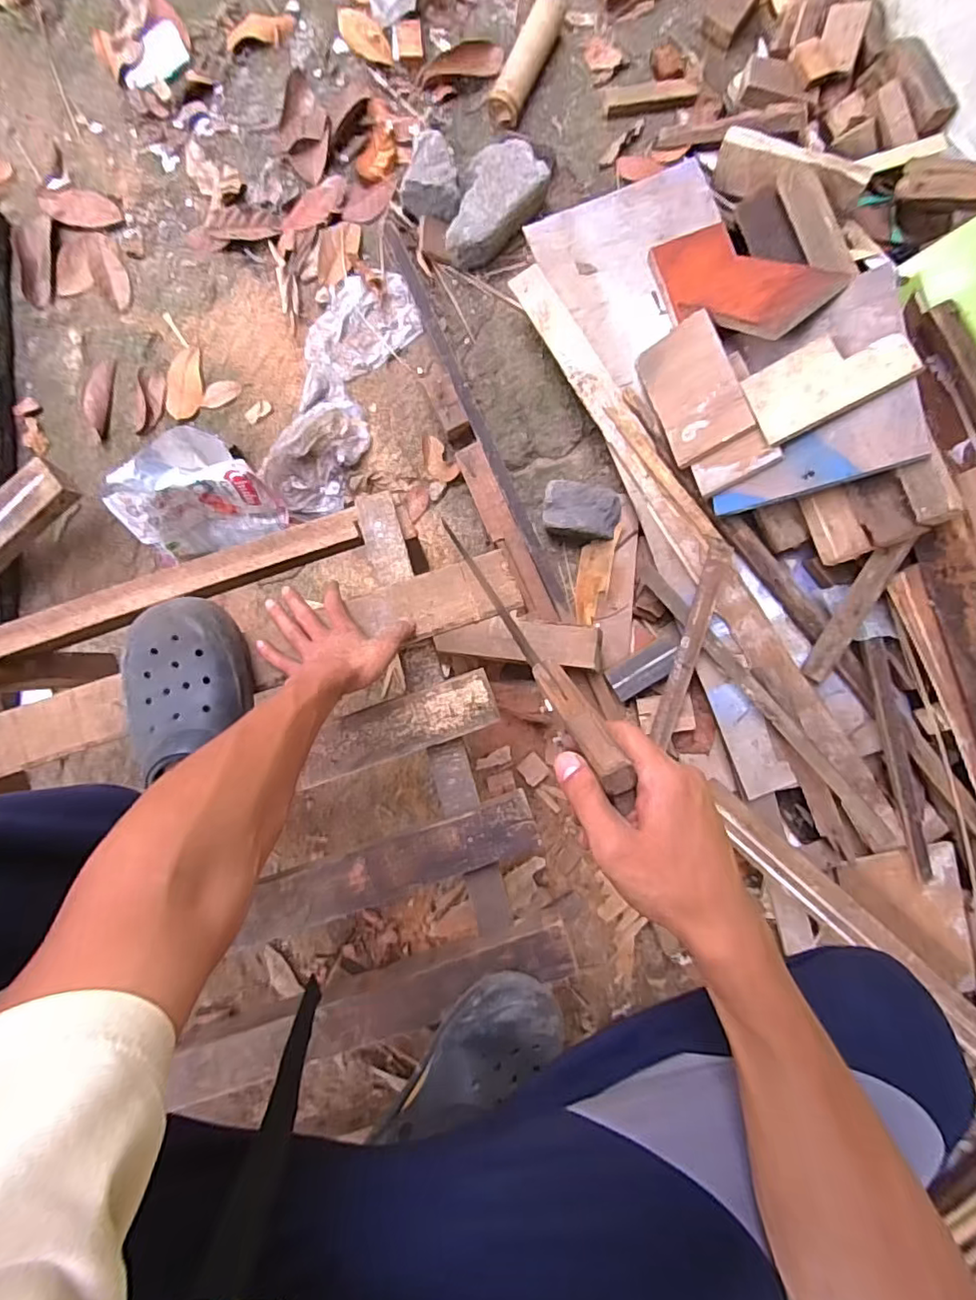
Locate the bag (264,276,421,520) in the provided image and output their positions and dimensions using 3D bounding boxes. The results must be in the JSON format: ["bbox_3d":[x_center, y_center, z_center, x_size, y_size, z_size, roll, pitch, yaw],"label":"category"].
[{"bbox_3d":[-0.238,-0.414,0.889,0.157,0.050,0.402,24,91,-2],"label":"bag"}]

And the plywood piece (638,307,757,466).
[{"bbox_3d":[0.285,-0.364,0.796,0.113,0.015,0.183,-25,79,39],"label":"plywood piece"}]

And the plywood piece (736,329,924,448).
[{"bbox_3d":[0.425,-0.344,0.714,0.170,0.014,0.105,-23,75,31],"label":"plywood piece"}]

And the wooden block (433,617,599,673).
[{"bbox_3d":[0.049,-0.015,0.851,0.243,0.034,0.063,7,91,-1],"label":"wooden block"}]

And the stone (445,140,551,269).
[{"bbox_3d":[-0.001,-0.686,0.879,0.188,0.077,0.098,-45,92,0],"label":"stone"}]

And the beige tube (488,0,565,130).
[{"bbox_3d":[0.059,-0.923,0.888,0.052,0.047,0.196,25,91,-2],"label":"beige tube"}]

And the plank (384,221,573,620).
[{"bbox_3d":[-0.021,-0.357,0.899,0.040,0.047,0.674,-25,92,-1],"label":"plank"}]

